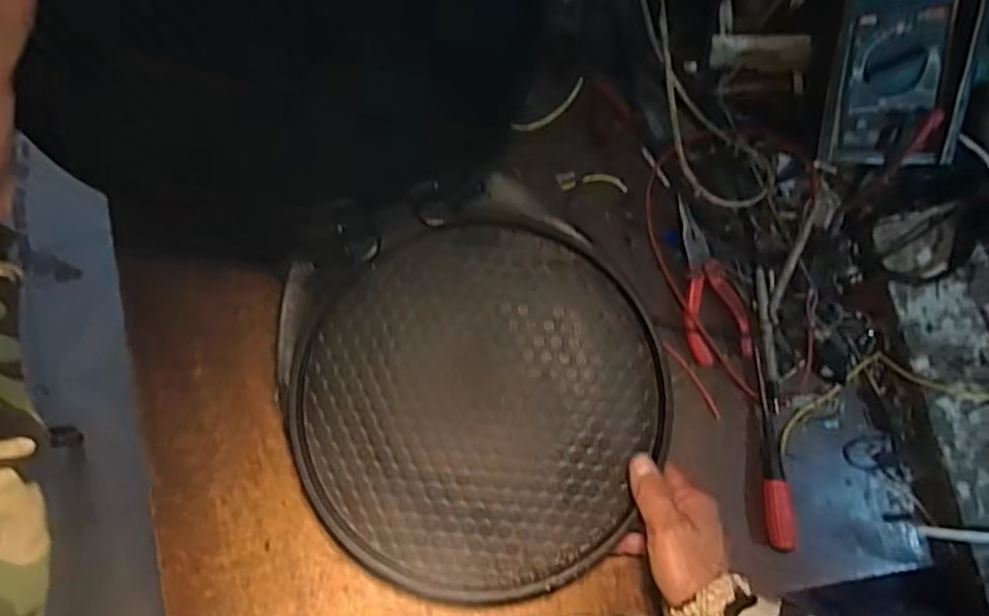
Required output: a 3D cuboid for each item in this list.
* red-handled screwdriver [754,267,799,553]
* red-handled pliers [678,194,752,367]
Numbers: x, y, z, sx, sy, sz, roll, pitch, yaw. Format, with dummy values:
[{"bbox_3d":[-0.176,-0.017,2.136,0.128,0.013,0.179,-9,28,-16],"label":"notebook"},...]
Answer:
[{"bbox_3d":[0.224,0.083,0.536,0.020,0.021,0.220,-4,85,4],"label":"red-handled screwdriver"},{"bbox_3d":[0.180,-0.023,0.550,0.051,0.013,0.135,-9,85,3],"label":"red-handled pliers"}]

